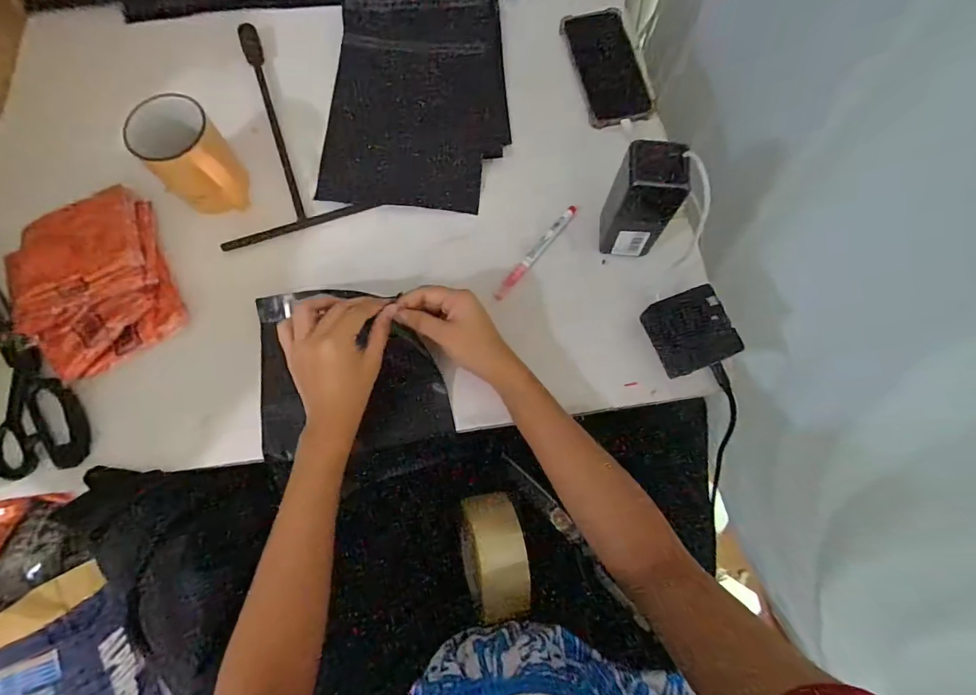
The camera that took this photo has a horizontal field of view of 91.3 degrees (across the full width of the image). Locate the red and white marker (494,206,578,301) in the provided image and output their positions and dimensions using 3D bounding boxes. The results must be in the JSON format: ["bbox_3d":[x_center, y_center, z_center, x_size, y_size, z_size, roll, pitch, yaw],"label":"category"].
[{"bbox_3d":[0.054,-0.107,0.526,0.013,0.006,0.141,38,77,10],"label":"red and white marker"}]

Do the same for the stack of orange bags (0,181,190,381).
[{"bbox_3d":[-0.414,-0.071,0.494,0.146,0.035,0.189,-25,76,-7],"label":"stack of orange bags"}]

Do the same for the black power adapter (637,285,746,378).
[{"bbox_3d":[0.206,-0.017,0.485,0.070,0.038,0.076,-21,75,-6],"label":"black power adapter"}]

